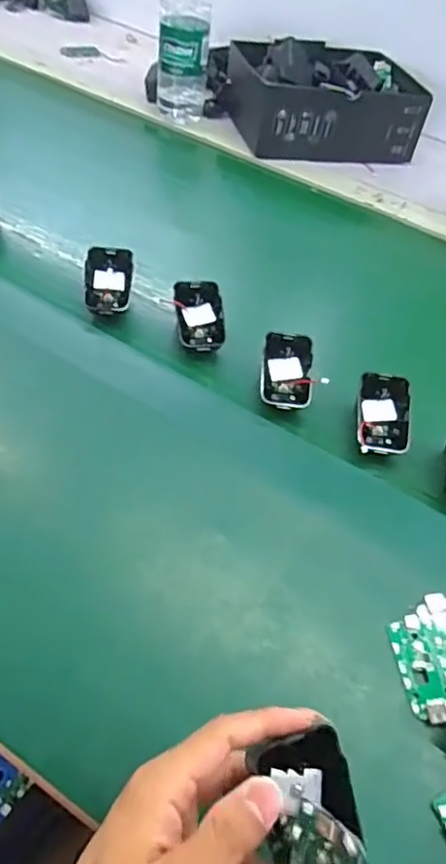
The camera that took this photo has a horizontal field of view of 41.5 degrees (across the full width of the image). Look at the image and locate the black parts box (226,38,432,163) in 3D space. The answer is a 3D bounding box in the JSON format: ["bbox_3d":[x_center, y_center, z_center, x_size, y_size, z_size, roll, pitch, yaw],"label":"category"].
[{"bbox_3d":[0.145,-0.465,0.824,0.265,0.090,0.173,0,51,-9],"label":"black parts box"}]

